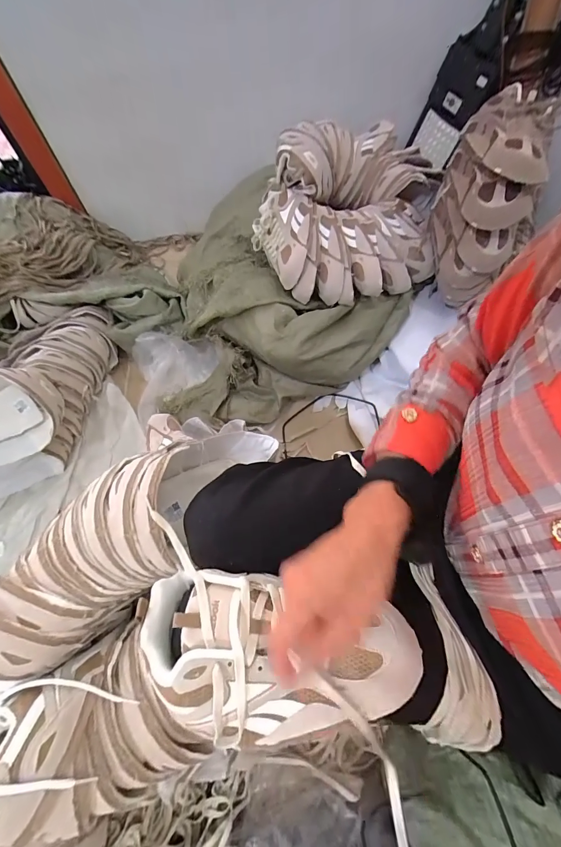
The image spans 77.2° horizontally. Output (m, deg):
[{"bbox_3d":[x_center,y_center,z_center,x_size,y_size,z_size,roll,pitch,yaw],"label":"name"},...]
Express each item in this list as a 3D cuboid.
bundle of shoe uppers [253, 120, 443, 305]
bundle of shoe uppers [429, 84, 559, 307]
[{"bbox_3d":[0.164,-0.503,0.808,0.402,0.201,0.476,12,64,10],"label":"bundle of shoe uppers"},{"bbox_3d":[0.398,-0.436,0.714,0.147,0.286,0.217,12,64,10],"label":"bundle of shoe uppers"}]

